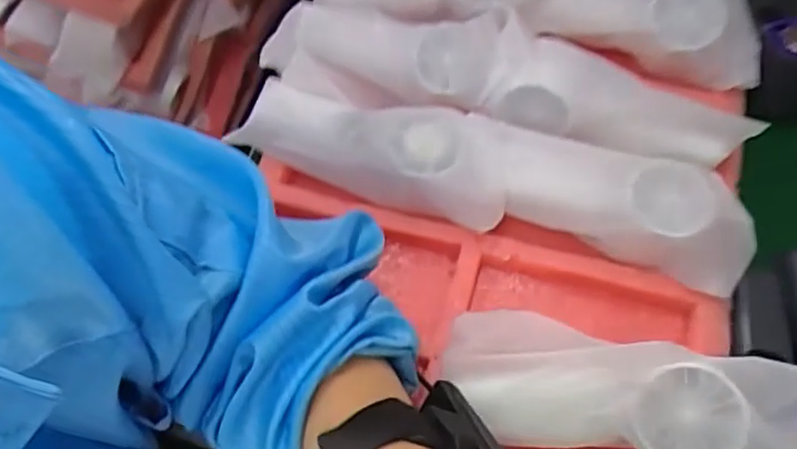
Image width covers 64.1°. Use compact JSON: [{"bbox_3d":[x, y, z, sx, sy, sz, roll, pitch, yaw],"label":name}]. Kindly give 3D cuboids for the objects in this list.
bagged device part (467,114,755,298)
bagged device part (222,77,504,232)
[{"bbox_3d":[0.134,-0.020,0.416,0.182,0.035,0.060,21,64,13],"label":"bagged device part"},{"bbox_3d":[-0.017,-0.056,0.450,0.190,0.040,0.063,17,63,11],"label":"bagged device part"}]

